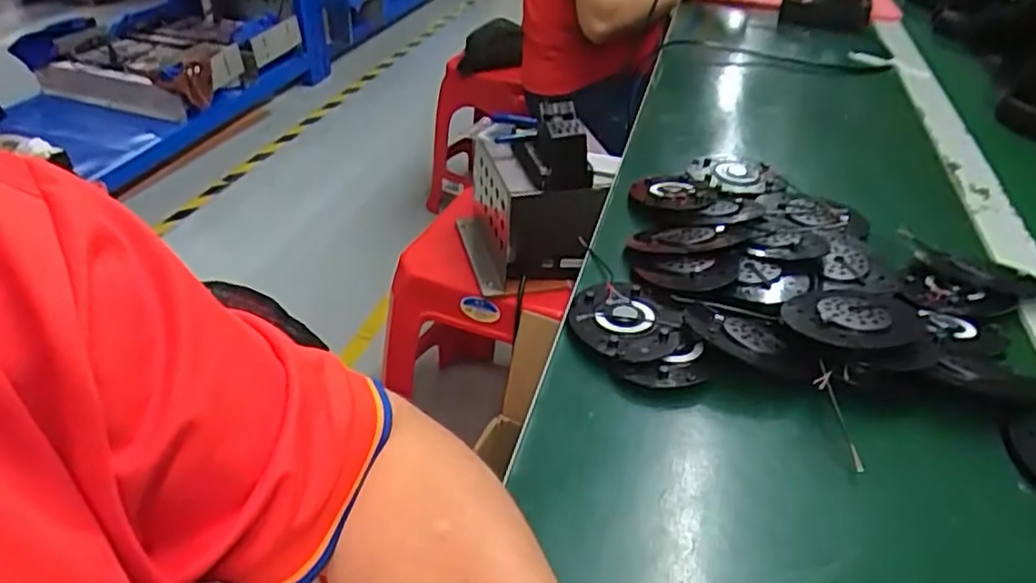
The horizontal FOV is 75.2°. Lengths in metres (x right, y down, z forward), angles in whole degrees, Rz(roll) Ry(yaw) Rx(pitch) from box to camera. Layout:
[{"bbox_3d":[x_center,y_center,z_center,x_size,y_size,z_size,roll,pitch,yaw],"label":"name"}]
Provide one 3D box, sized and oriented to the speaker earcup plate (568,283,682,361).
[{"bbox_3d":[0.068,0.016,0.428,0.069,0.007,0.072,0,38,0],"label":"speaker earcup plate"}]

